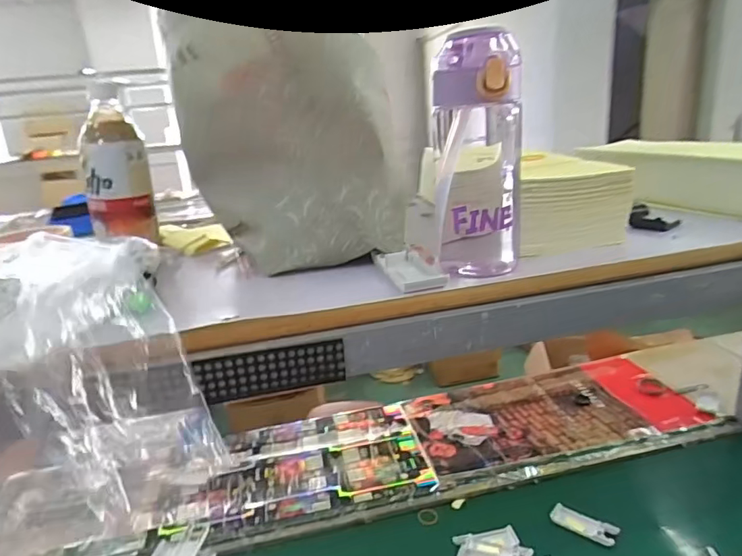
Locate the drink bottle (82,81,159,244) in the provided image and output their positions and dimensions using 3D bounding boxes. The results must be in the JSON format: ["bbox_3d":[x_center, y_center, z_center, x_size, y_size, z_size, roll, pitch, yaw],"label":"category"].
[{"bbox_3d":[-0.287,-0.129,0.581,0.065,0.165,0.054,-14,20,-25],"label":"drink bottle"}]

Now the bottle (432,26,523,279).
[{"bbox_3d":[0.085,-0.091,0.418,0.070,0.192,0.067,-1,19,13],"label":"bottle"}]

